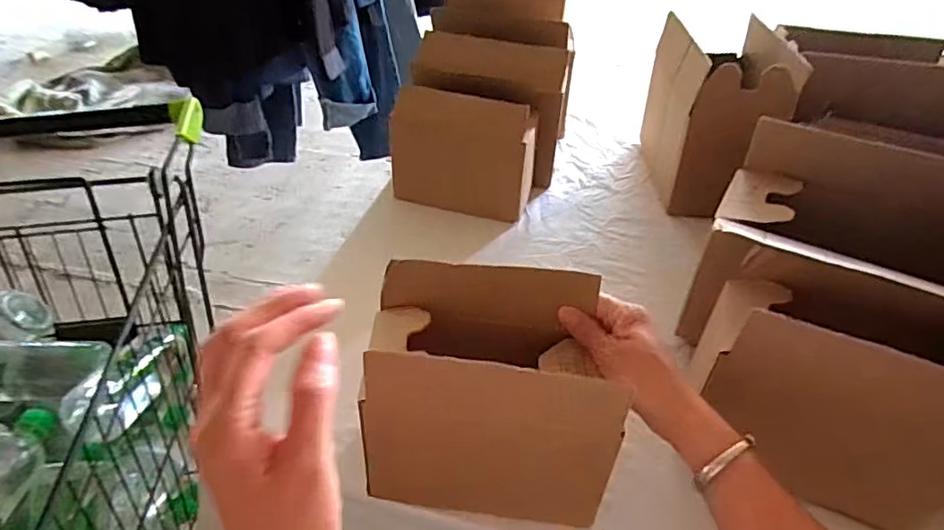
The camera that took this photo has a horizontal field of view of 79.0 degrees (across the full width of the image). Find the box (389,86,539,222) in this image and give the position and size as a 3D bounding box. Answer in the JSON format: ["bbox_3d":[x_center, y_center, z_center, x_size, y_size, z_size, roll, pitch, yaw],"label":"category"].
[{"bbox_3d":[-0.016,-0.157,0.823,0.206,0.180,0.058,8,42,11],"label":"box"}]

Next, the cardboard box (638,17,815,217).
[{"bbox_3d":[0.360,-0.221,0.855,0.155,0.223,0.241,5,41,8],"label":"cardboard box"}]

